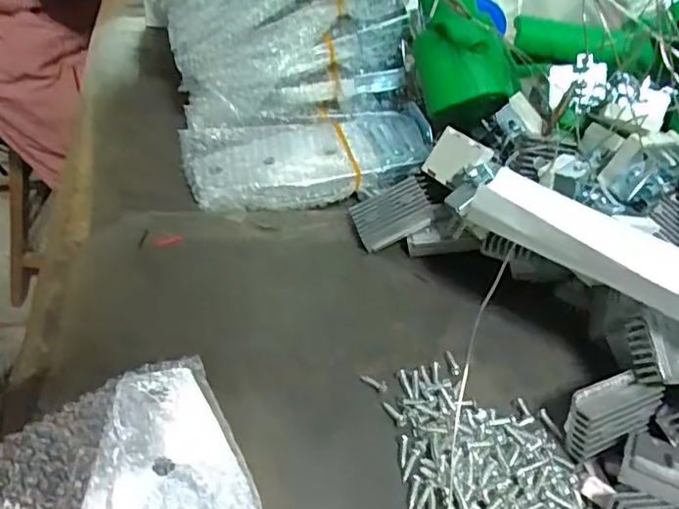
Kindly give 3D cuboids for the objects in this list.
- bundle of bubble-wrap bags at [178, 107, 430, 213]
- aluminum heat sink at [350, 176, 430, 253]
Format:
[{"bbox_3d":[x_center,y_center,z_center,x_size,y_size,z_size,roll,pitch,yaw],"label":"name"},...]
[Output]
[{"bbox_3d":[-0.020,-0.066,0.388,0.157,0.026,0.077,-7,44,-15],"label":"bundle of bubble-wrap bags"},{"bbox_3d":[0.032,-0.026,0.357,0.047,0.009,0.038,-21,50,2],"label":"aluminum heat sink"}]

